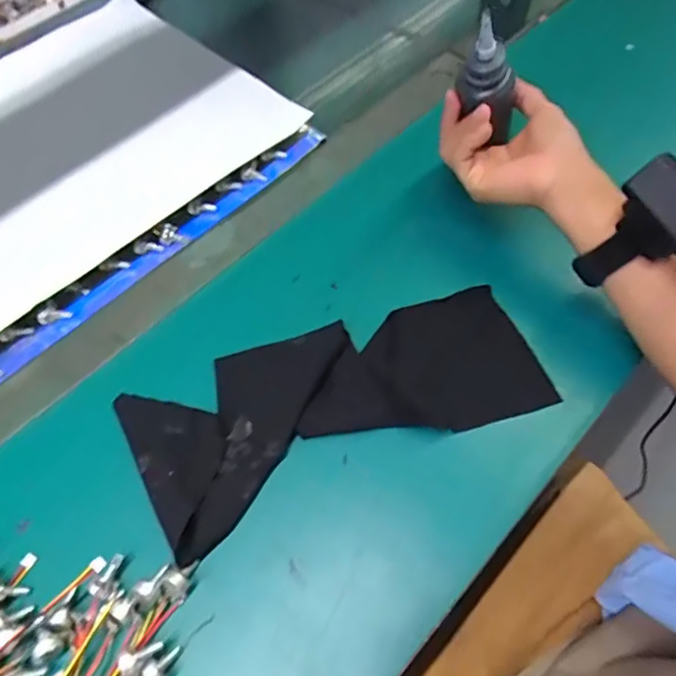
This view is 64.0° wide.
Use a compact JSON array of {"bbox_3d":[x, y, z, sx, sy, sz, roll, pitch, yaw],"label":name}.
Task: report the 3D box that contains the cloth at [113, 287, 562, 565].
[{"bbox_3d":[0.001,0.047,0.403,0.303,0.018,0.126,-18,59,-8],"label":"cloth"}]

